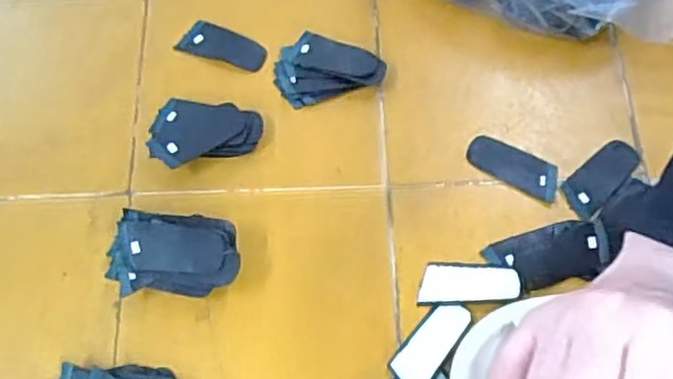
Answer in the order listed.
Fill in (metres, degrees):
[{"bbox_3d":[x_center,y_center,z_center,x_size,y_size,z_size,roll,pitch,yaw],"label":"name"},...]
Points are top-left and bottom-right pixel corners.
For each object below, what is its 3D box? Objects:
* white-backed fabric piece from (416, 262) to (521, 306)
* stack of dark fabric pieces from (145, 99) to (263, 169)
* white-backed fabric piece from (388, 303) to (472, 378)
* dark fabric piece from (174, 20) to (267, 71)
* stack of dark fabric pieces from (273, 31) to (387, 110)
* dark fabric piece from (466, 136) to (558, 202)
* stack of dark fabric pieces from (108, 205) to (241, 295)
[{"bbox_3d":[0.096,0.067,0.503,0.072,0.007,0.032,-2,66,-1],"label":"white-backed fabric piece"},{"bbox_3d":[-0.105,-0.049,0.546,0.086,0.019,0.054,-15,66,-6],"label":"stack of dark fabric pieces"},{"bbox_3d":[0.067,0.110,0.484,0.031,0.005,0.072,38,71,16],"label":"white-backed fabric piece"},{"bbox_3d":[-0.096,-0.123,0.585,0.074,0.004,0.029,17,80,2],"label":"dark fabric piece"},{"bbox_3d":[-0.008,-0.104,0.569,0.084,0.017,0.057,-17,66,-7],"label":"stack of dark fabric pieces"},{"bbox_3d":[0.138,-0.019,0.539,0.073,0.004,0.032,27,68,12],"label":"dark fabric piece"},{"bbox_3d":[-0.116,0.044,0.493,0.092,0.040,0.060,2,66,1],"label":"stack of dark fabric pieces"}]

